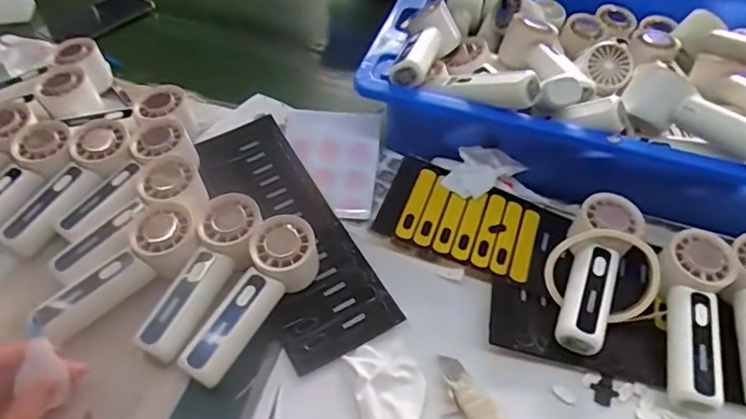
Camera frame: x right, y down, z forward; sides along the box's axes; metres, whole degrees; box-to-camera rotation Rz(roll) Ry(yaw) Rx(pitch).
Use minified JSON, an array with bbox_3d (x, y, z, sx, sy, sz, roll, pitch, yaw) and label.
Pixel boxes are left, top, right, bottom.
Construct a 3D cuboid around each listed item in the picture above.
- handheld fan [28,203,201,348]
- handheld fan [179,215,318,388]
[{"bbox_3d":[-0.229,0.051,0.471,0.156,0.038,0.065,-36,57,-3],"label":"handheld fan"},{"bbox_3d":[-0.103,0.080,0.463,0.057,0.052,0.158,26,66,18],"label":"handheld fan"}]

